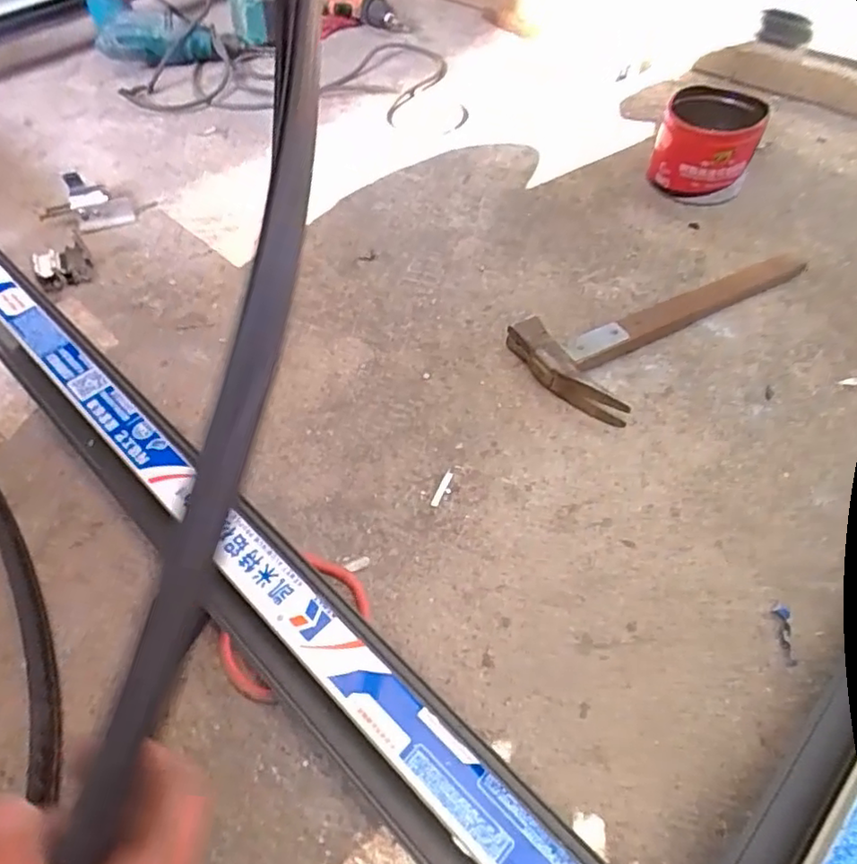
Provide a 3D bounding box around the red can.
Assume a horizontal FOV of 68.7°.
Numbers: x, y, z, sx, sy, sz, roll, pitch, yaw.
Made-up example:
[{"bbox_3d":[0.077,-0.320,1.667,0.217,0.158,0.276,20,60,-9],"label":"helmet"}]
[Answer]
[{"bbox_3d":[0.321,-0.333,0.732,0.109,0.097,0.107,15,55,14],"label":"red can"}]

